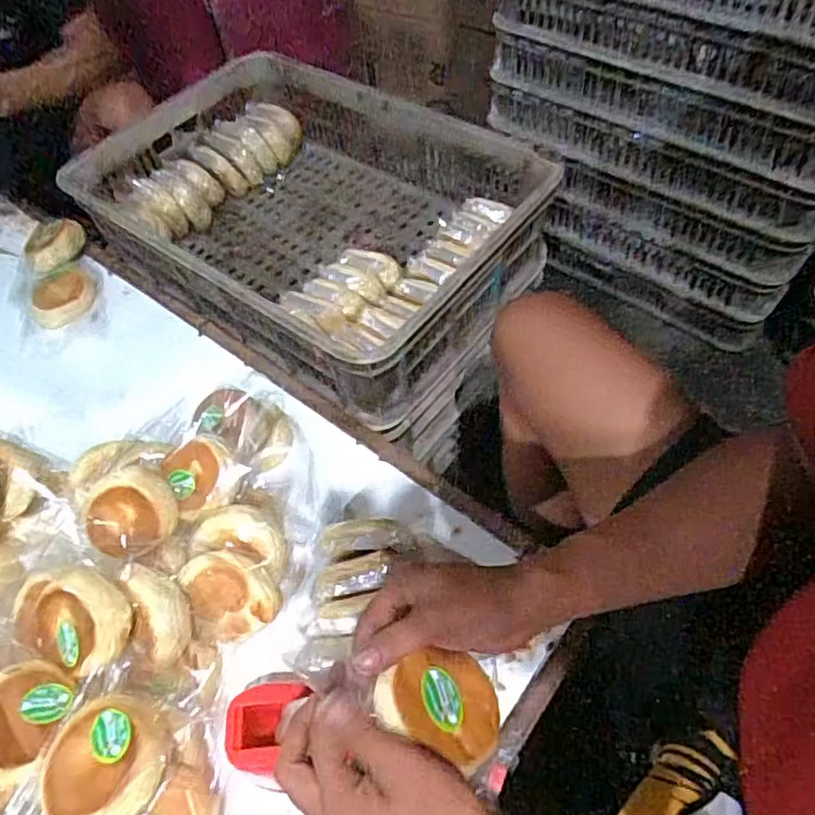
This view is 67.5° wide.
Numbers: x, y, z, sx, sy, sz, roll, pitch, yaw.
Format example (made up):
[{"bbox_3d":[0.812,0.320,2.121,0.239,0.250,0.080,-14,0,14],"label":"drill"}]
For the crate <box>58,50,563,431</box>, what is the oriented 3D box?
[{"bbox_3d":[-0.166,-0.297,0.895,0.669,0.130,0.428,30,63,22],"label":"crate"}]

